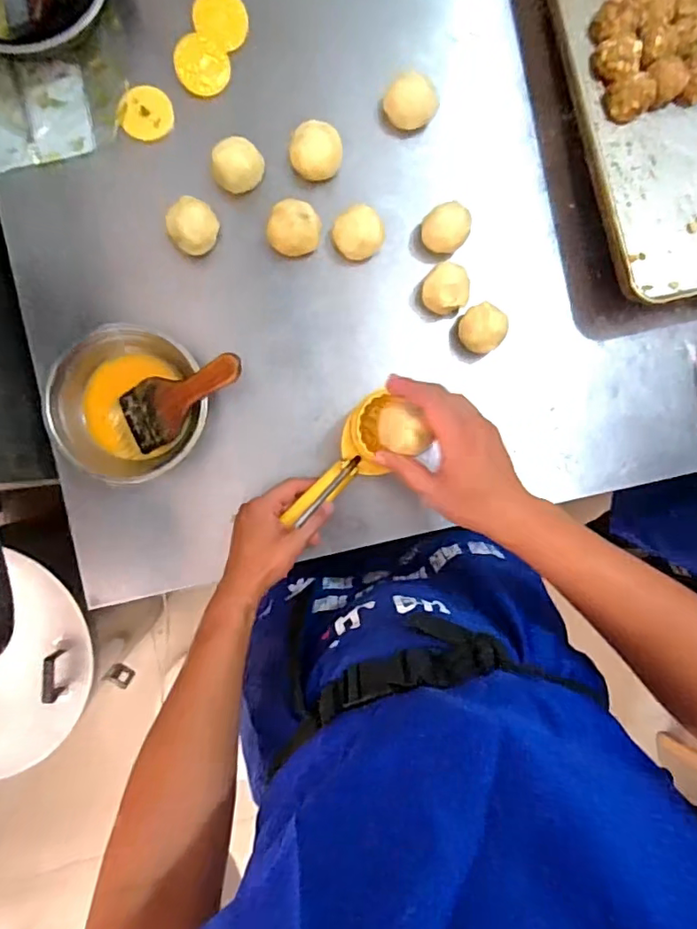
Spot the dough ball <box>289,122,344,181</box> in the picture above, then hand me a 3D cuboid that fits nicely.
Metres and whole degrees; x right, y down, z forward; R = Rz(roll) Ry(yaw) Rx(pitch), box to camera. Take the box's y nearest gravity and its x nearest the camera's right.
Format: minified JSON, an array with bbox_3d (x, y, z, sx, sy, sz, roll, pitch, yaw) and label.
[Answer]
[{"bbox_3d":[-0.037,-0.353,0.615,0.060,0.041,0.055,6,90,-3],"label":"dough ball"}]

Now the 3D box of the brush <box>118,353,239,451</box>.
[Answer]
[{"bbox_3d":[-0.178,-0.073,0.580,0.151,0.013,0.070,-25,92,20],"label":"brush"}]

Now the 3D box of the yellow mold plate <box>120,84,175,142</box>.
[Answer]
[{"bbox_3d":[-0.229,-0.399,0.617,0.051,0.017,0.059,21,89,-3],"label":"yellow mold plate"}]

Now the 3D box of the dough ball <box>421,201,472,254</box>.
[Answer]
[{"bbox_3d":[0.111,-0.269,0.620,0.048,0.041,0.051,0,91,-3],"label":"dough ball"}]

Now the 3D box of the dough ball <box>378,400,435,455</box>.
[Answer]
[{"bbox_3d":[0.049,-0.032,0.484,0.043,0.031,0.044,1,91,-3],"label":"dough ball"}]

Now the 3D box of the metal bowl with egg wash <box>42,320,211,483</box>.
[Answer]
[{"bbox_3d":[-0.242,-0.064,0.604,0.160,0.050,0.163,0,91,-3],"label":"metal bowl with egg wash"}]

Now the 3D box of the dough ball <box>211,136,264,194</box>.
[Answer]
[{"bbox_3d":[-0.124,-0.334,0.610,0.059,0.048,0.053,-19,92,-3],"label":"dough ball"}]

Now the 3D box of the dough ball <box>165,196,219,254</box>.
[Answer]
[{"bbox_3d":[-0.173,-0.265,0.610,0.051,0.049,0.051,0,91,-3],"label":"dough ball"}]

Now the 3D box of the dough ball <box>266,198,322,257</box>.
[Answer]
[{"bbox_3d":[-0.060,-0.265,0.611,0.052,0.041,0.059,15,90,-3],"label":"dough ball"}]

